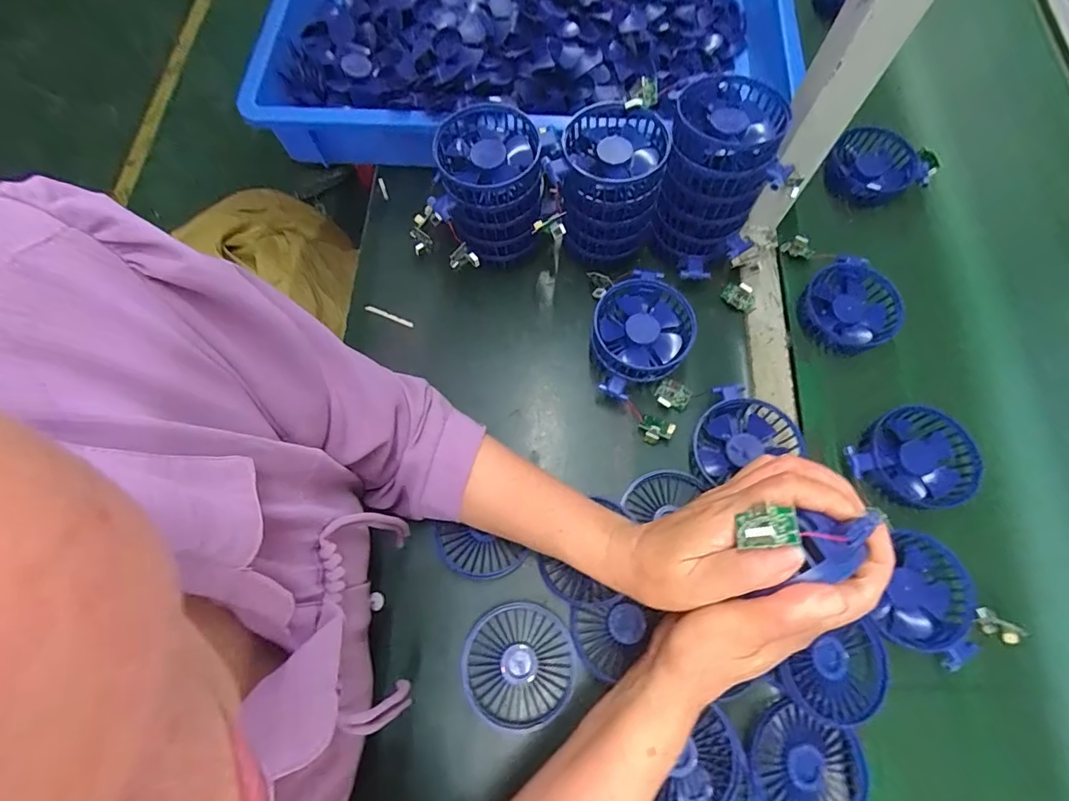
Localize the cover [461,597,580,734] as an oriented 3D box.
[{"bbox_3d":[-0.012,0.212,0.399,0.088,0.005,0.088,-13,72,-6],"label":"cover"}]

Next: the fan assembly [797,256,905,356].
[{"bbox_3d":[0.313,-0.093,0.492,0.094,0.027,0.086,1,71,-2],"label":"fan assembly"}]

